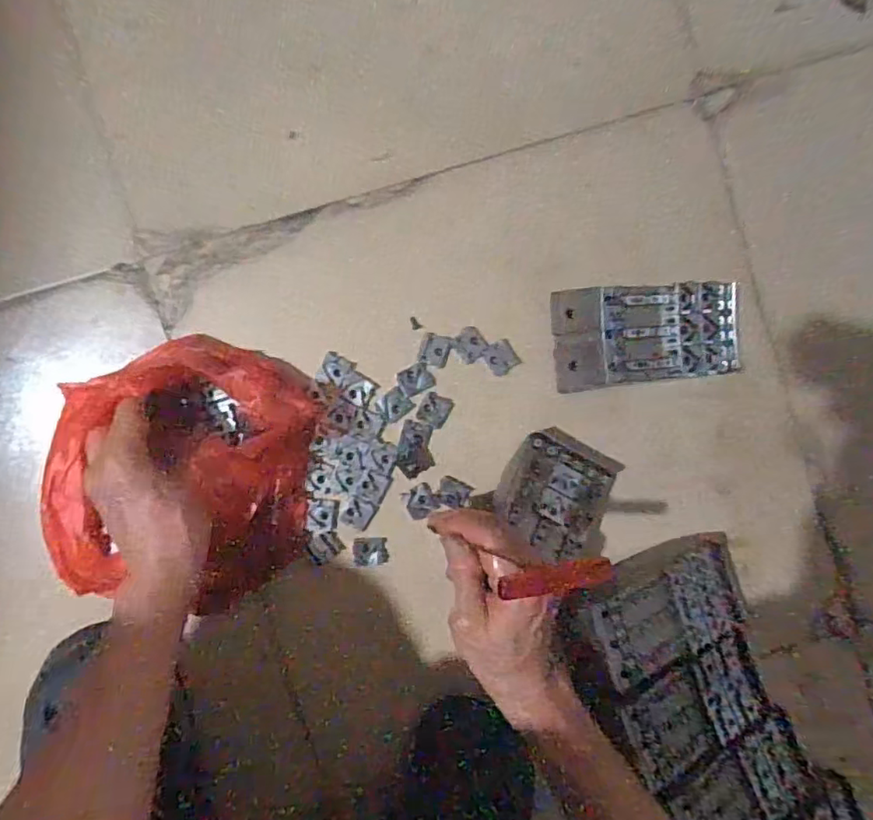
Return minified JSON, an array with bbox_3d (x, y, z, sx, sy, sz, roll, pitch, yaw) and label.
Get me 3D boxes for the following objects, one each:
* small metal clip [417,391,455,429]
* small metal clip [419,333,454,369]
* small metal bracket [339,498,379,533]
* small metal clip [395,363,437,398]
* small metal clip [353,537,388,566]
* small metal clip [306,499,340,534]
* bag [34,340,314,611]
[{"bbox_3d":[-0.001,0.000,0.498,0.024,0.004,0.026,28,91,-5],"label":"small metal clip"},{"bbox_3d":[-0.001,-0.050,0.495,0.024,0.004,0.026,14,92,-5],"label":"small metal clip"},{"bbox_3d":[-0.065,0.087,0.493,0.025,0.004,0.024,24,91,-5],"label":"small metal bracket"},{"bbox_3d":[-0.017,-0.026,0.498,0.029,0.004,0.023,-27,95,-3],"label":"small metal clip"},{"bbox_3d":[-0.055,0.120,0.496,0.029,0.004,0.023,0,93,-4],"label":"small metal clip"},{"bbox_3d":[-0.095,0.089,0.492,0.026,0.005,0.029,6,93,-5],"label":"small metal clip"},{"bbox_3d":[-0.200,0.048,0.448,0.192,0.074,0.201,7,89,-3],"label":"bag"}]

